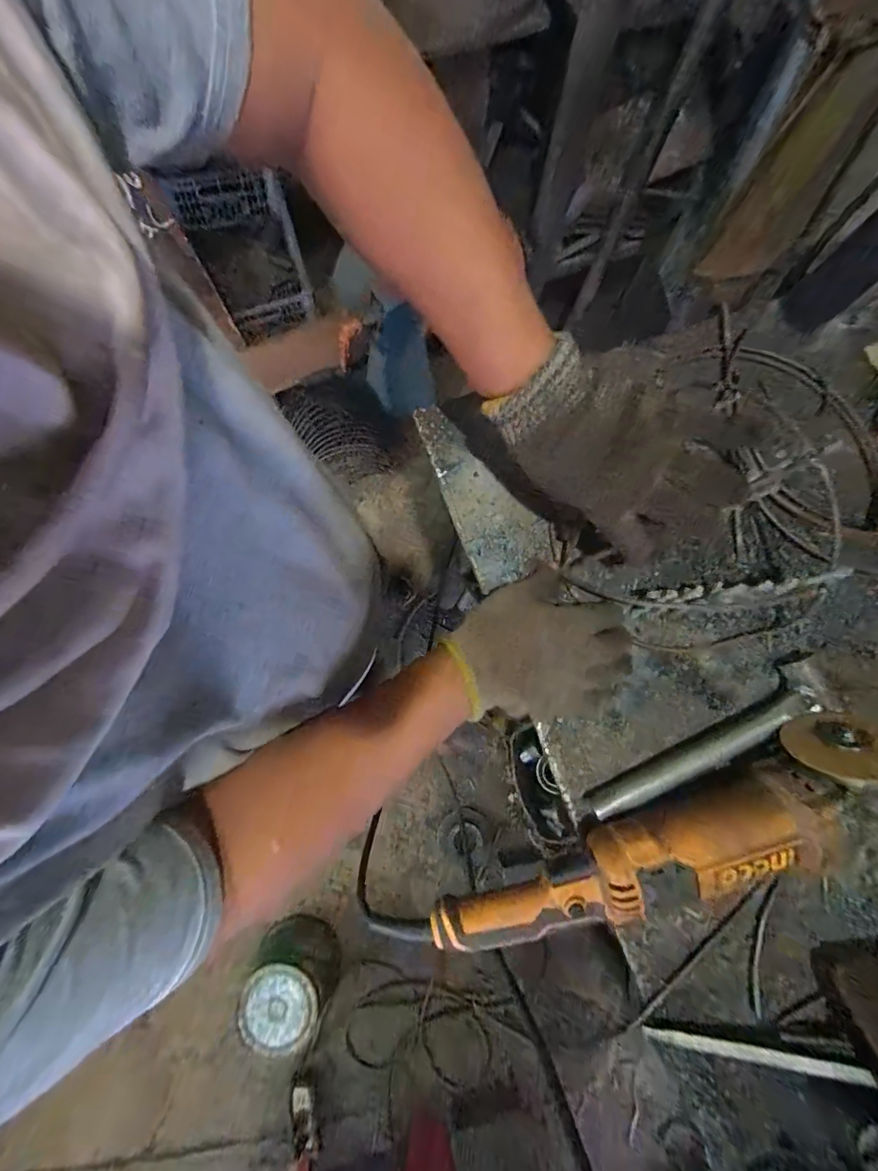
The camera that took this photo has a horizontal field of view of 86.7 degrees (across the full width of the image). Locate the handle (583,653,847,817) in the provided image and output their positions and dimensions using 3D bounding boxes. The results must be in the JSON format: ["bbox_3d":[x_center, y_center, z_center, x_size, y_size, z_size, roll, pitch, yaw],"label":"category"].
[{"bbox_3d":[0.228,0.132,0.396,0.228,0.027,0.042,-26,79,-6],"label":"handle"}]

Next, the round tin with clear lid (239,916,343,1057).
[{"bbox_3d":[-0.334,0.907,1.067,0.179,0.227,0.170,0,78,-1],"label":"round tin with clear lid"}]

